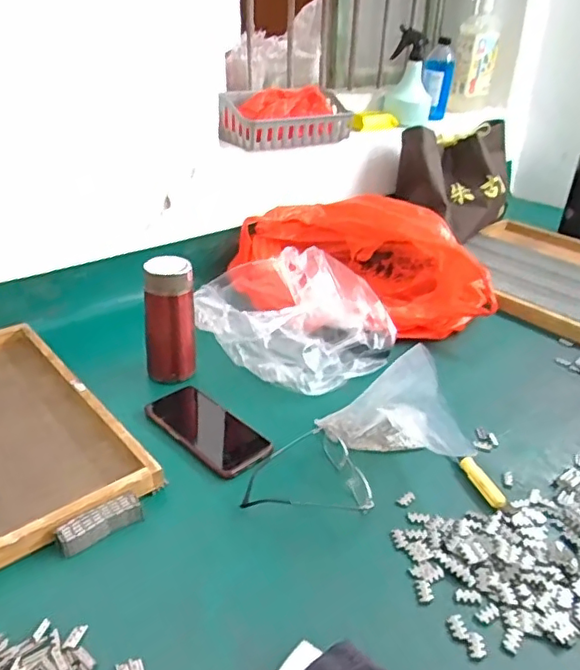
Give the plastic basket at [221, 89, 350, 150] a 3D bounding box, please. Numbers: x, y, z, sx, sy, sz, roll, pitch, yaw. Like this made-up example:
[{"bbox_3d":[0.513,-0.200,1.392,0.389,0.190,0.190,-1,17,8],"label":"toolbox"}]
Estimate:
[{"bbox_3d":[-0.014,-0.406,1.103,0.286,0.092,0.113,-19,35,-34],"label":"plastic basket"}]

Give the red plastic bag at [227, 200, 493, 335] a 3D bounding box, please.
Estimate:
[{"bbox_3d":[0.149,-0.139,1.028,0.437,0.142,0.280,19,33,27],"label":"red plastic bag"}]

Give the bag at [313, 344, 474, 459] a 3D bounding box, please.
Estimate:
[{"bbox_3d":[0.117,0.077,0.651,0.183,0.139,0.043,17,33,24],"label":"bag"}]

